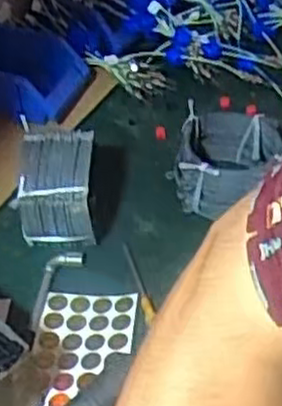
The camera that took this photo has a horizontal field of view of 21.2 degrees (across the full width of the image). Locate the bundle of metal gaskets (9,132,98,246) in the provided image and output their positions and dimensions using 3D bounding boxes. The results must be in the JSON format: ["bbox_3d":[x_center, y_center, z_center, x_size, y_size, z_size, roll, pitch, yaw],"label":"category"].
[{"bbox_3d":[-0.096,-0.021,0.854,0.086,0.088,0.099,-2,46,1],"label":"bundle of metal gaskets"}]

